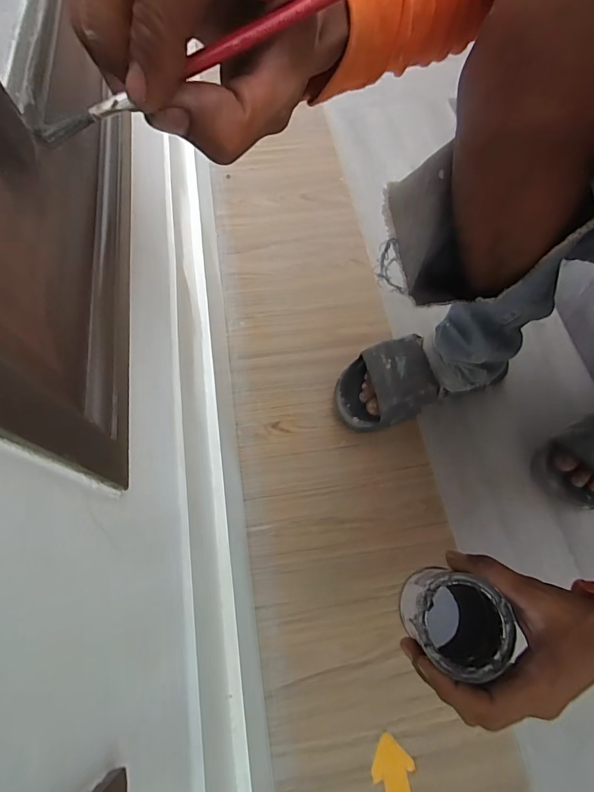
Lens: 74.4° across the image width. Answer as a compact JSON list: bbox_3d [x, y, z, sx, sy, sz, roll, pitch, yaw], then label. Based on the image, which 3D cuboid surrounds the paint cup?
[{"bbox_3d":[0.116,0.168,0.295,0.061,0.086,0.067,0,67,0],"label":"paint cup"}]

